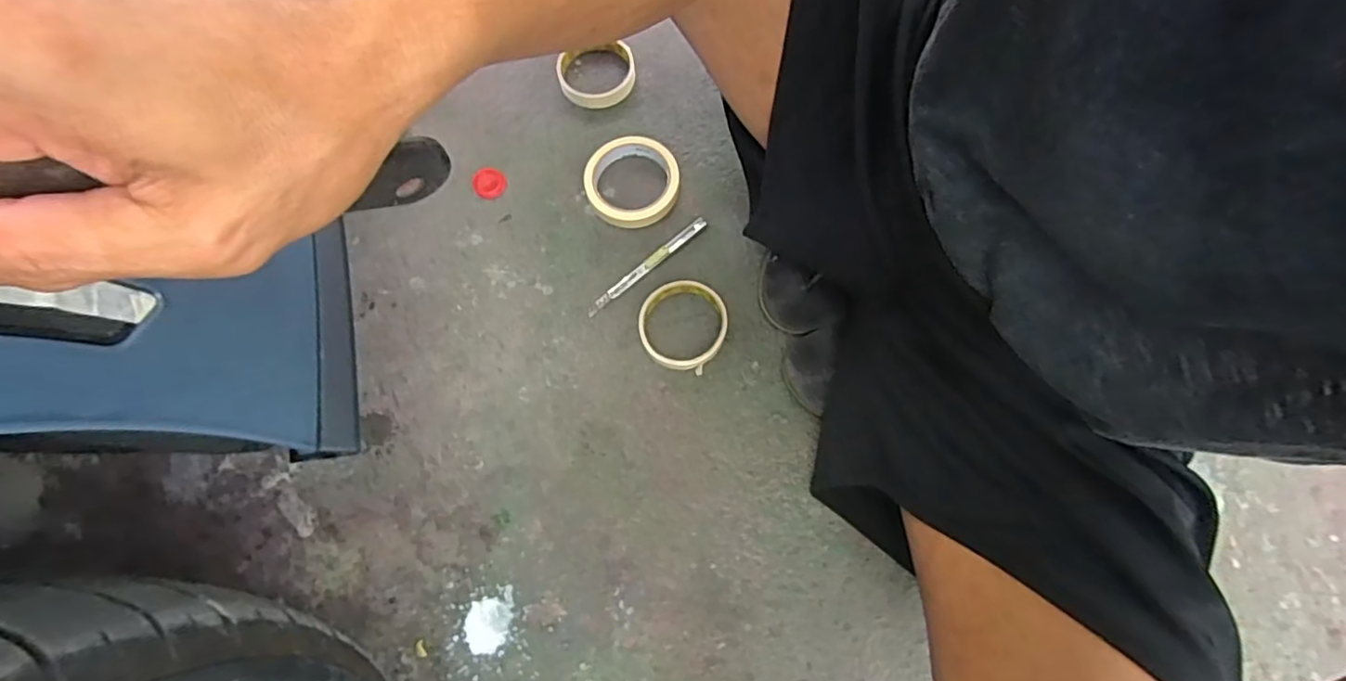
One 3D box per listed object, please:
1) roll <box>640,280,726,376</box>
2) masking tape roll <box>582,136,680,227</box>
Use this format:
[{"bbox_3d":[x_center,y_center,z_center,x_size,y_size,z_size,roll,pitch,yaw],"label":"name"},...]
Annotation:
[{"bbox_3d":[0.009,-0.015,0.589,0.084,0.019,0.087,0,71,0],"label":"roll"},{"bbox_3d":[-0.043,-0.167,0.635,0.096,0.017,0.099,0,71,0],"label":"masking tape roll"}]

